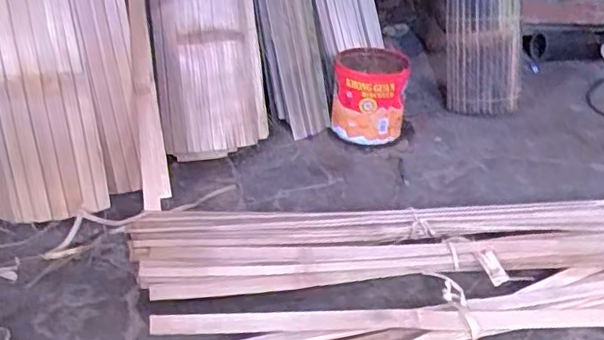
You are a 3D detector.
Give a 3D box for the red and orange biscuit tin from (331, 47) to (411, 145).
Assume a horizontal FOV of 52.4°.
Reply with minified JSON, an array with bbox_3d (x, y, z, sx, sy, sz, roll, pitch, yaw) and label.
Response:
[{"bbox_3d":[0.138,-0.150,1.244,0.139,0.155,0.135,0,32,0],"label":"red and orange biscuit tin"}]

